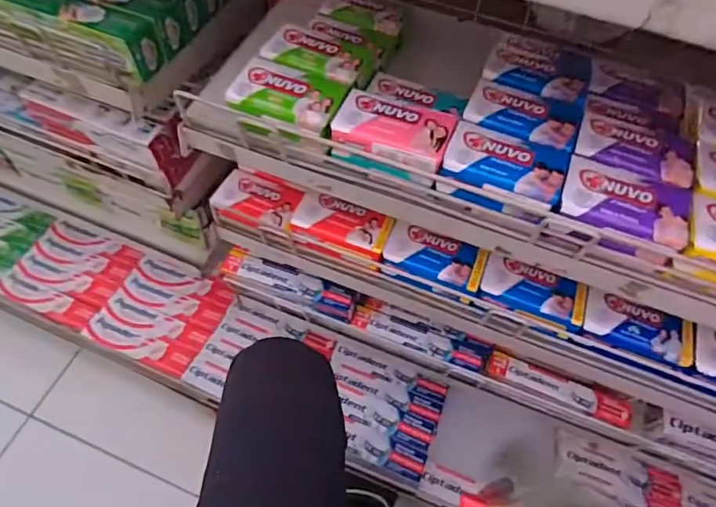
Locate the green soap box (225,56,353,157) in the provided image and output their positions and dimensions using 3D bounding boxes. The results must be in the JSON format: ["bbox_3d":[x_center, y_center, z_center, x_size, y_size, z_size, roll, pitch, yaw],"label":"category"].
[{"bbox_3d":[-0.052,-0.113,0.384,0.082,0.030,0.055,19,59,9],"label":"green soap box"}]

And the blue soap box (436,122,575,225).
[{"bbox_3d":[0.104,-0.059,0.363,0.081,0.032,0.053,21,59,10],"label":"blue soap box"}]

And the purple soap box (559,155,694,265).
[{"bbox_3d":[0.182,-0.030,0.349,0.081,0.034,0.057,17,58,8],"label":"purple soap box"}]

